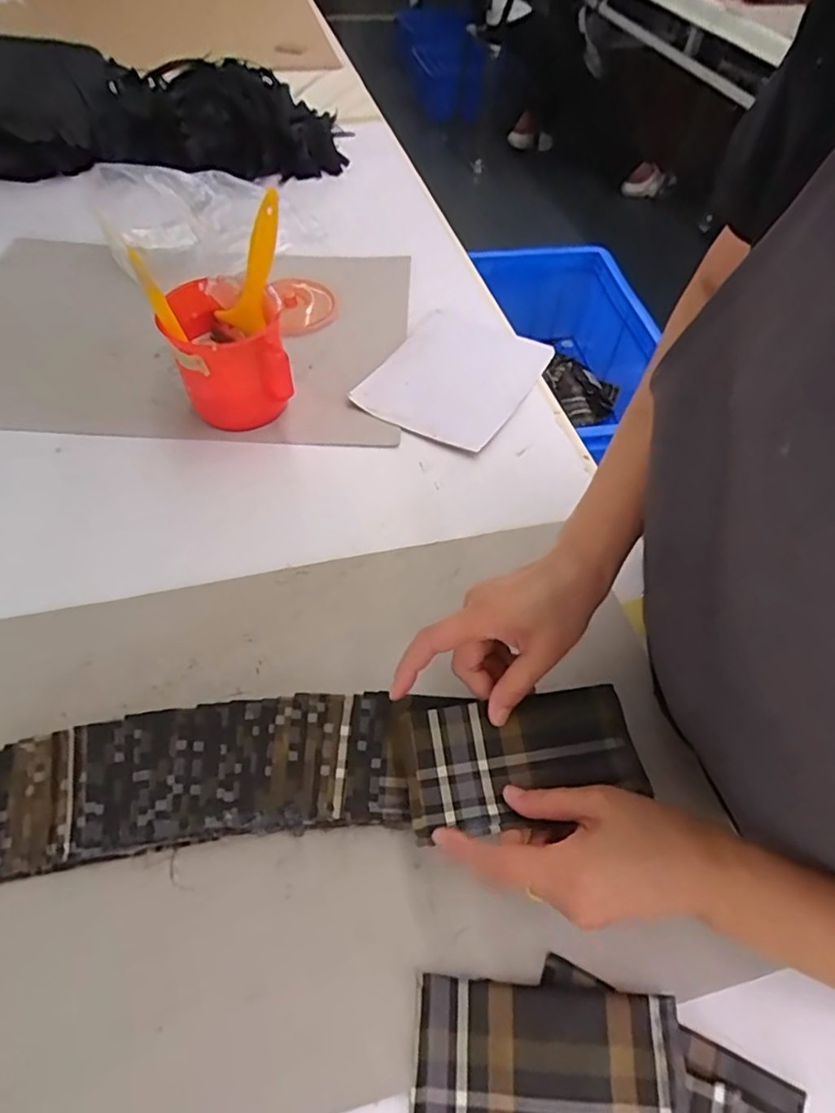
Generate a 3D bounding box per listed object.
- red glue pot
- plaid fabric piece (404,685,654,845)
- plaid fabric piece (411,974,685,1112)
[{"bbox_3d":[-0.193,-0.204,0.607,0.107,0.111,0.124,-18,58,-14],"label":"red glue pot"},{"bbox_3d":[0.067,0.129,0.389,0.150,0.018,0.077,-11,56,-3],"label":"plaid fabric piece"},{"bbox_3d":[0.074,0.291,0.331,0.148,0.010,0.083,5,55,1],"label":"plaid fabric piece"}]

